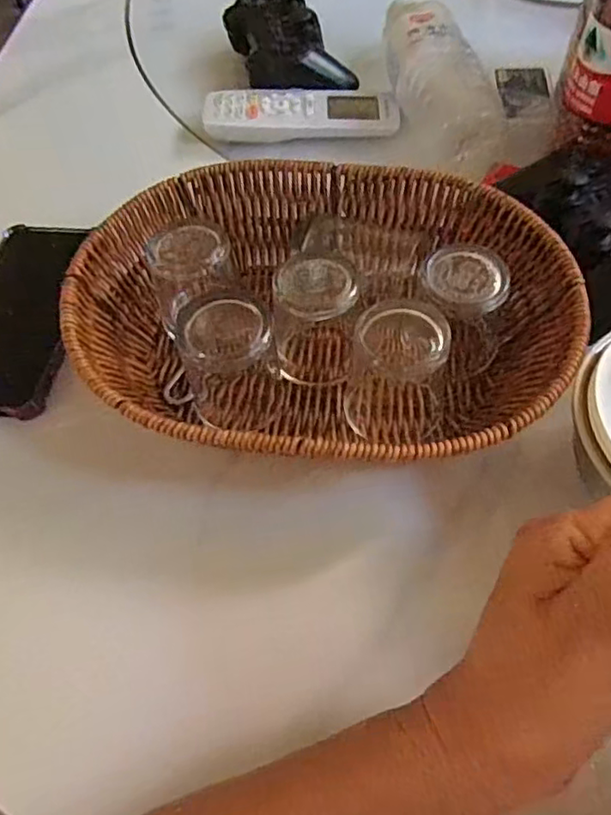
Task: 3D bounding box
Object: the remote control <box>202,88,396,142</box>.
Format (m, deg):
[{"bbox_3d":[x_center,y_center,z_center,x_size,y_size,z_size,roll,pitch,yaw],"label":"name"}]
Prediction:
[{"bbox_3d":[-0.003,-0.241,0.499,0.154,0.018,0.047,-2,57,2],"label":"remote control"}]

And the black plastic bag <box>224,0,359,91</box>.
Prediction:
[{"bbox_3d":[-0.016,-0.324,0.536,0.088,0.039,0.131,-15,57,-6],"label":"black plastic bag"}]

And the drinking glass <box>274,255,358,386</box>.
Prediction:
[{"bbox_3d":[0.006,-0.051,0.347,0.049,0.069,0.050,-7,57,-1],"label":"drinking glass"}]

